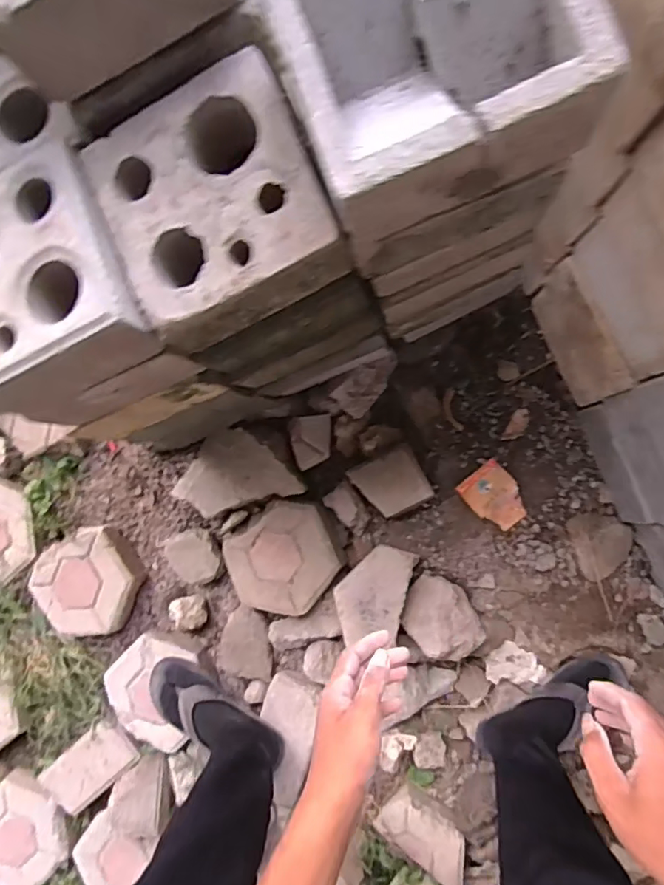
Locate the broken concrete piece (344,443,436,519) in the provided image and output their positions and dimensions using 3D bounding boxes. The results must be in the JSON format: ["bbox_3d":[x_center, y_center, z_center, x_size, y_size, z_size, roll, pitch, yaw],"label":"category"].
[{"bbox_3d":[0.105,0.074,0.927,0.116,0.051,0.111,-29,85,6],"label":"broken concrete piece"}]

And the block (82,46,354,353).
[{"bbox_3d":[-0.115,-0.229,0.520,0.197,0.093,0.208,-24,86,8],"label":"block"}]

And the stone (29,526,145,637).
[{"bbox_3d":[-0.467,0.275,1.004,0.210,0.049,0.197,-33,85,5],"label":"stone"}]

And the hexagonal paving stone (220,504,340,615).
[{"bbox_3d":[-0.089,0.214,0.953,0.208,0.045,0.186,-37,84,5],"label":"hexagonal paving stone"}]

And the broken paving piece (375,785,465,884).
[{"bbox_3d":[0.175,0.702,0.936,0.181,0.030,0.087,42,94,7],"label":"broken paving piece"}]

